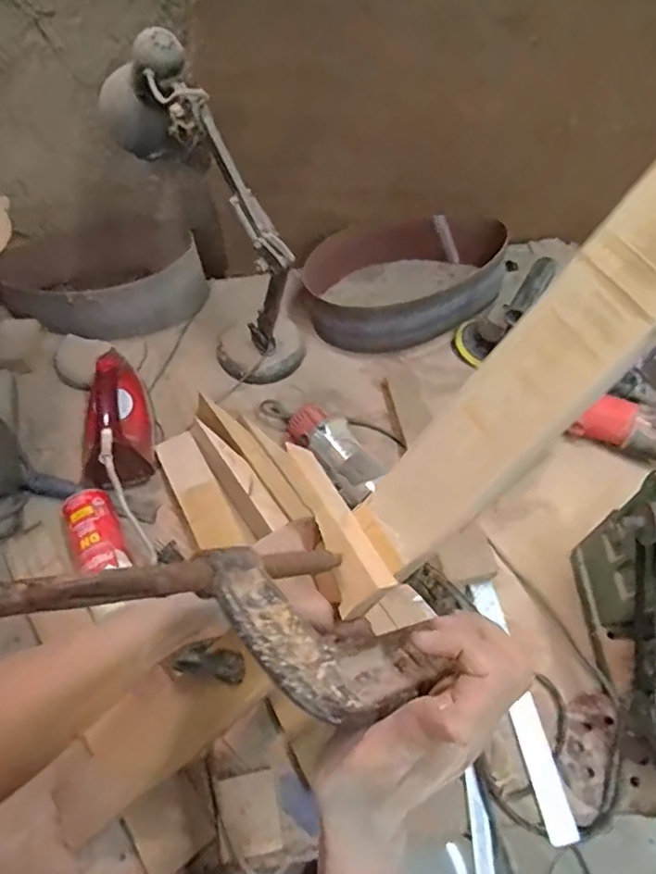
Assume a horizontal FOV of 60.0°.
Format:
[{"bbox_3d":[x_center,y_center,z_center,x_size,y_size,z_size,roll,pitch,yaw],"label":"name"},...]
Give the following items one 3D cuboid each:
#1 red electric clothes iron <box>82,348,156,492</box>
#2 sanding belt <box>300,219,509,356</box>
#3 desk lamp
[{"bbox_3d":[-0.296,-0.008,0.821,0.071,0.112,0.219,-6,59,-2],"label":"red electric clothes iron"},{"bbox_3d":[0.134,-0.261,0.956,0.340,0.086,0.202,-3,59,0],"label":"sanding belt"},{"bbox_3d":[-0.155,-0.287,0.797,0.154,0.436,0.275,-25,62,-13],"label":"desk lamp"}]

